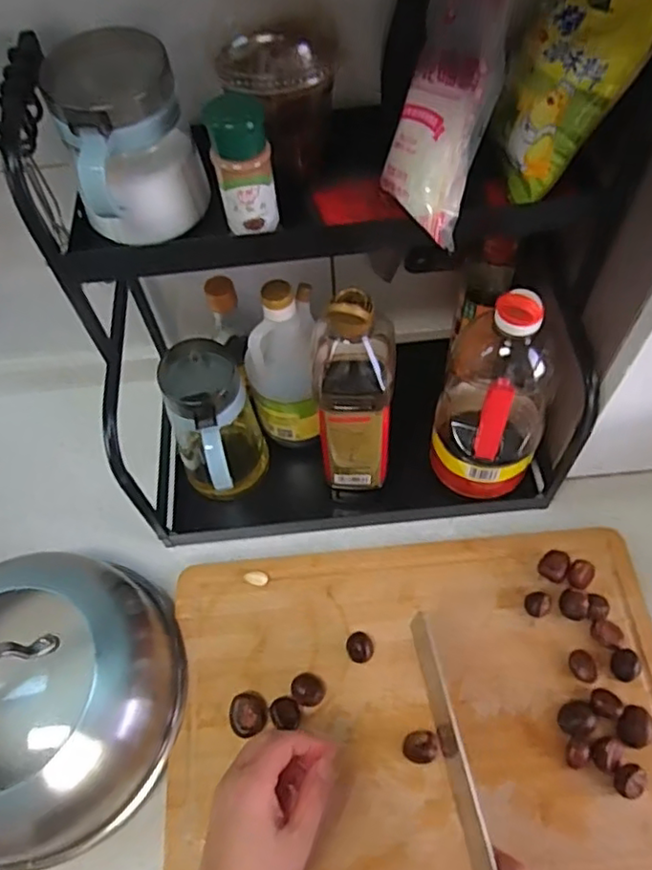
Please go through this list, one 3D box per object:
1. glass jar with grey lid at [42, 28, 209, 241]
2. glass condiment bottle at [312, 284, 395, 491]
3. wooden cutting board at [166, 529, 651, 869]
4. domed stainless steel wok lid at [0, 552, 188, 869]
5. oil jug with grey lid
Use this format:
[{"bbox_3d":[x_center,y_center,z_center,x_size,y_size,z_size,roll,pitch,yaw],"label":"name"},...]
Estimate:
[{"bbox_3d":[-0.133,-0.195,0.422,0.085,0.101,0.100,-20,61,-8],"label":"glass jar with grey lid"},{"bbox_3d":[0.026,-0.041,0.545,0.062,0.240,0.093,0,61,4],"label":"glass condiment bottle"},{"bbox_3d":[0.084,0.235,0.540,0.430,0.026,0.298,-7,62,0],"label":"wooden cutting board"},{"bbox_3d":[-0.243,0.218,0.519,0.221,0.113,0.243,-2,60,3],"label":"domed stainless steel wok lid"},{"bbox_3d":[-0.110,-0.001,0.617,0.086,0.152,0.125,-7,60,0],"label":"oil jug with grey lid"}]

